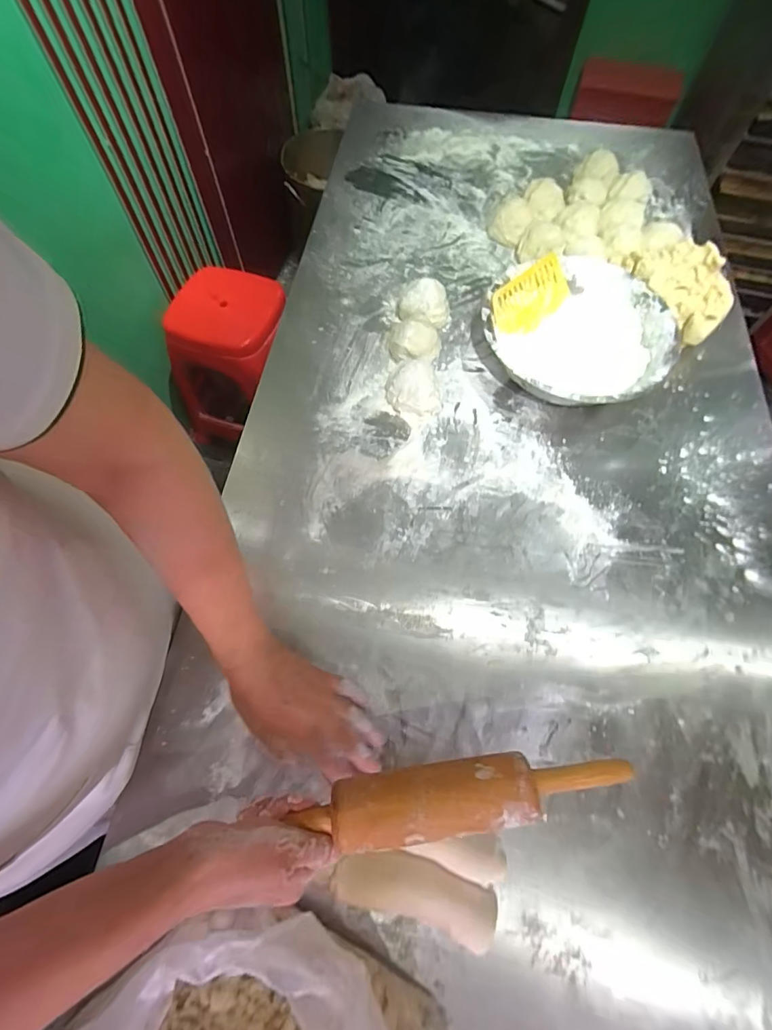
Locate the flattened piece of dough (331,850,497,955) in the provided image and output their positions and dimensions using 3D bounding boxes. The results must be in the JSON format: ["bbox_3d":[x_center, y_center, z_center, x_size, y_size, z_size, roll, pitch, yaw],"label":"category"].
[{"bbox_3d":[0.026,0.359,0.411,0.152,0.042,0.053,15,67,5],"label":"flattened piece of dough"}]

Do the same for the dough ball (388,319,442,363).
[{"bbox_3d":[0.047,-0.275,0.670,0.081,0.055,0.074,8,67,2],"label":"dough ball"}]

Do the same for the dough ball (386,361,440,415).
[{"bbox_3d":[0.041,-0.183,0.632,0.067,0.055,0.070,-22,69,-10],"label":"dough ball"}]

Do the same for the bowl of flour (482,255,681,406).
[{"bbox_3d":[0.292,-0.268,0.654,0.267,0.086,0.250,0,66,-1],"label":"bowl of flour"}]

